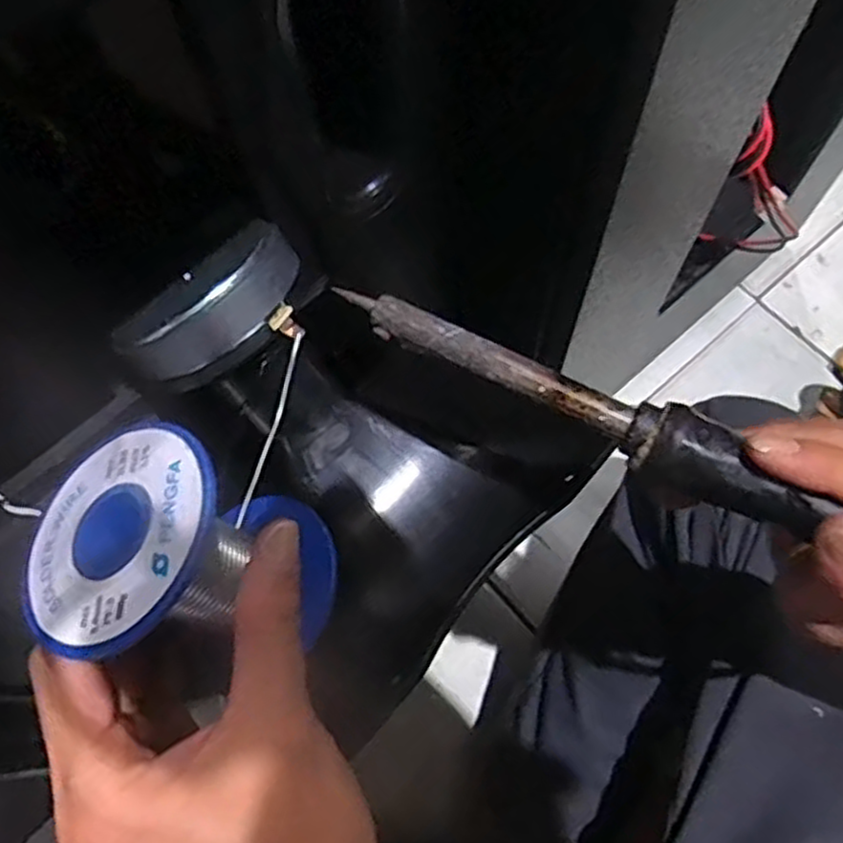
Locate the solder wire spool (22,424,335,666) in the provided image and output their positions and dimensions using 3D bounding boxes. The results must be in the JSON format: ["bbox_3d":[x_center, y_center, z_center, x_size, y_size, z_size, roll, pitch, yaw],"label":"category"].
[{"bbox_3d":[-0.068,0.045,0.221,0.066,0.070,0.067,-13,59,22],"label":"solder wire spool"}]

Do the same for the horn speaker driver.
[{"bbox_3d":[-0.036,0.009,0.292,0.165,0.085,0.143,40,75,15],"label":"horn speaker driver"}]

